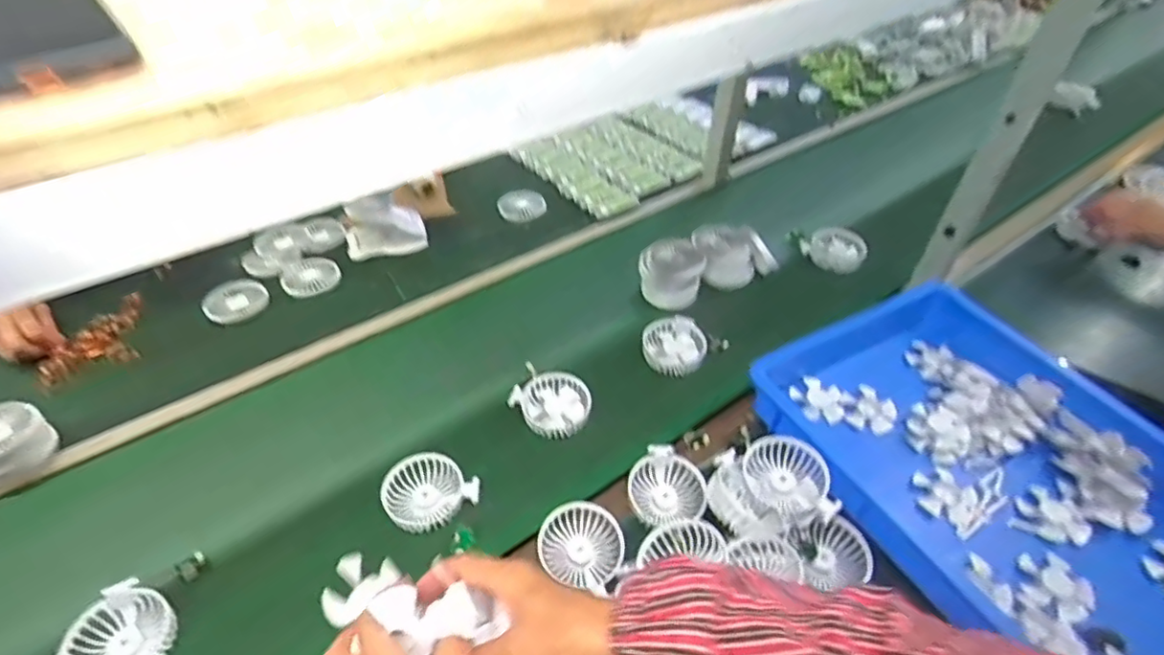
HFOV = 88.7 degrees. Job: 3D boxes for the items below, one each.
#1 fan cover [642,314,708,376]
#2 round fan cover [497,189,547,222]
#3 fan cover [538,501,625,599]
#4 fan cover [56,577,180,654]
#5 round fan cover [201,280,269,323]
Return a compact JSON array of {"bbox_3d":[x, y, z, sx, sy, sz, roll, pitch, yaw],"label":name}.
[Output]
[{"bbox_3d":[0.137,0.024,0.894,0.094,0.036,0.099,-3,43,-3],"label":"fan cover"},{"bbox_3d":[-0.119,-0.240,1.172,0.093,0.023,0.090,0,42,0],"label":"round fan cover"},{"bbox_3d":[0.000,0.237,0.652,0.094,0.036,0.085,16,45,17],"label":"fan cover"},{"bbox_3d":[-0.456,0.307,0.587,0.093,0.032,0.088,24,48,24],"label":"fan cover"},{"bbox_3d":[-0.553,-0.045,0.952,0.090,0.025,0.086,0,42,0],"label":"round fan cover"}]

